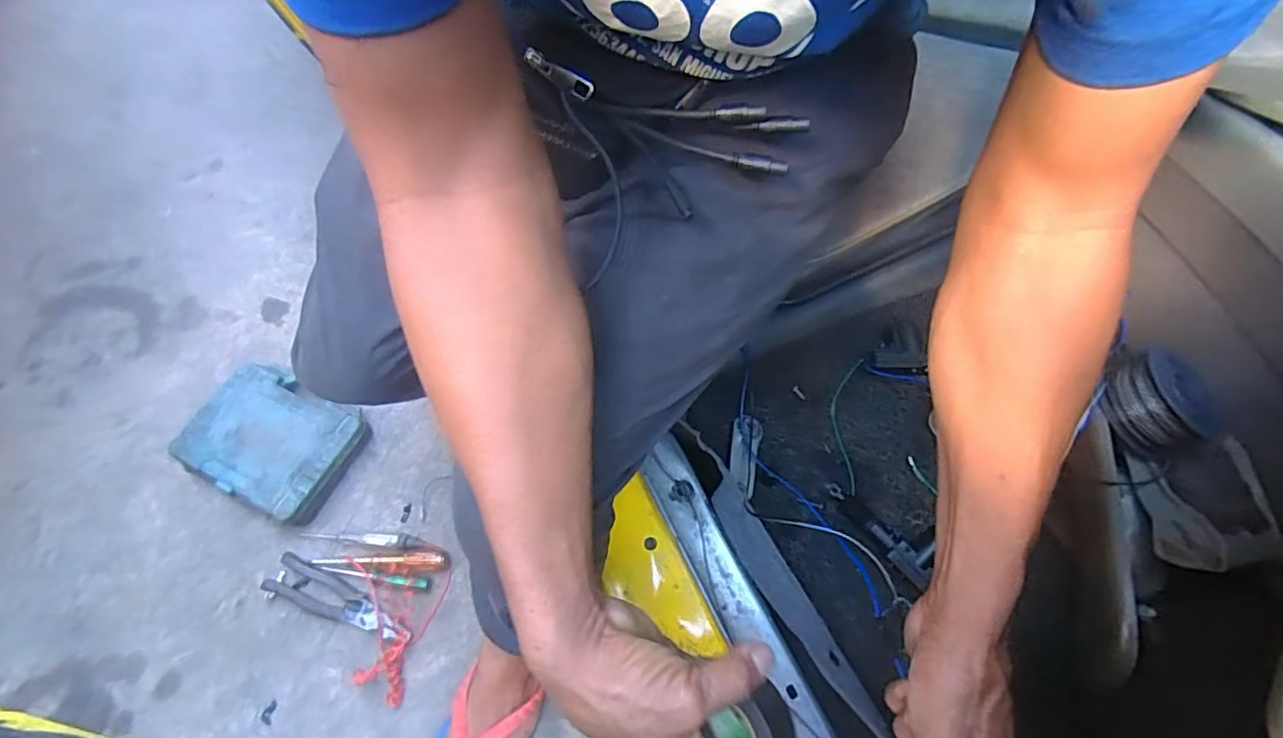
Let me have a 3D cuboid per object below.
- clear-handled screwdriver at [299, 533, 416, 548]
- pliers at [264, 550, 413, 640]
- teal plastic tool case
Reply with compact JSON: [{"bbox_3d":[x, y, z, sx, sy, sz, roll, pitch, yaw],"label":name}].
[{"bbox_3d":[-0.411,0.244,0.825,0.169,0.017,0.018,1,65,3],"label":"clear-handled screwdriver"},{"bbox_3d":[-0.414,0.320,0.792,0.222,0.023,0.054,19,67,11],"label":"pliers"},{"bbox_3d":[-0.559,0.105,0.881,0.239,0.061,0.193,23,68,13],"label":"teal plastic tool case"}]

